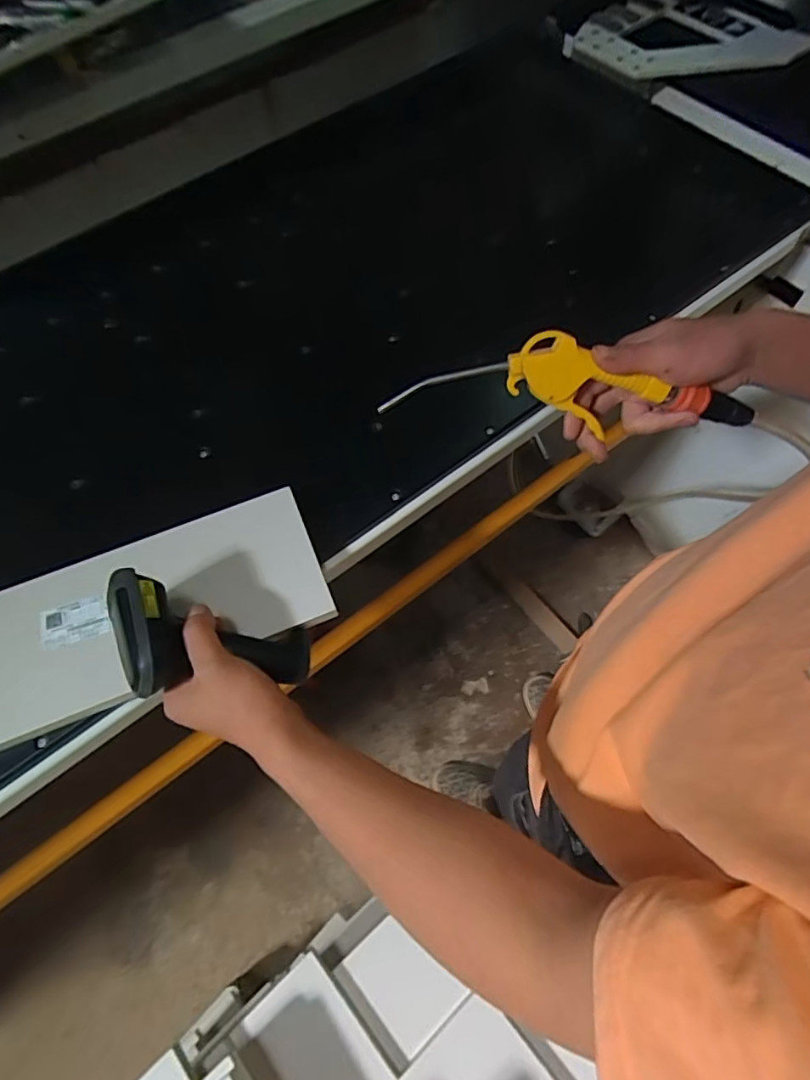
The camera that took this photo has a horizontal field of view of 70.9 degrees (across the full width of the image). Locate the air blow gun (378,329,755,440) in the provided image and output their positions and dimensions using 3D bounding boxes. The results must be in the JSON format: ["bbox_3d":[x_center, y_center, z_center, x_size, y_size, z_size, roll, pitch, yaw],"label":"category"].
[{"bbox_3d":[0.143,-0.121,0.443,0.273,0.057,0.039,5,70,-4],"label":"air blow gun"}]

